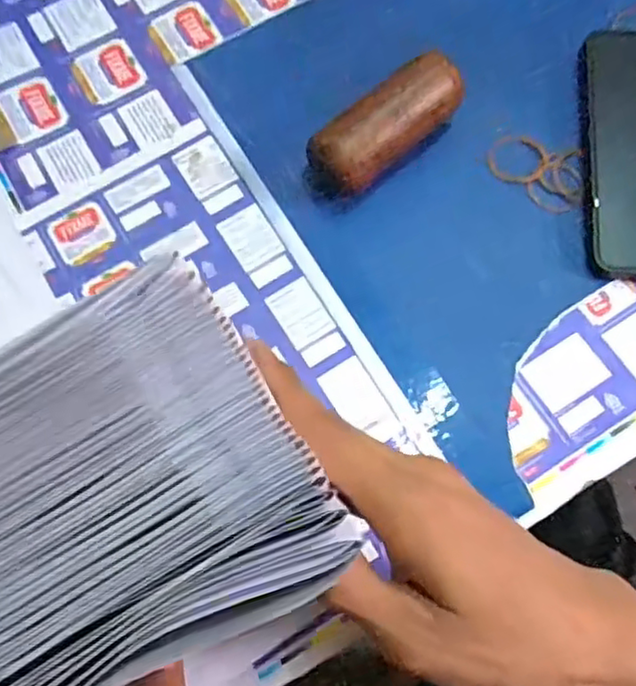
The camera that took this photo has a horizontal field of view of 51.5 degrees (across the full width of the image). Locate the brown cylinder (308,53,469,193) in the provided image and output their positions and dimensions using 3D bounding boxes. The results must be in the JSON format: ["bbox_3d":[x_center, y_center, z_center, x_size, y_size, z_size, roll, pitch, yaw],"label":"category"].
[{"bbox_3d":[0.045,-0.128,0.397,0.100,0.043,0.041,-35,75,-8],"label":"brown cylinder"}]

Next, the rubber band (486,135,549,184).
[{"bbox_3d":[0.125,-0.115,0.413,0.036,0.006,0.030,29,77,10],"label":"rubber band"}]

